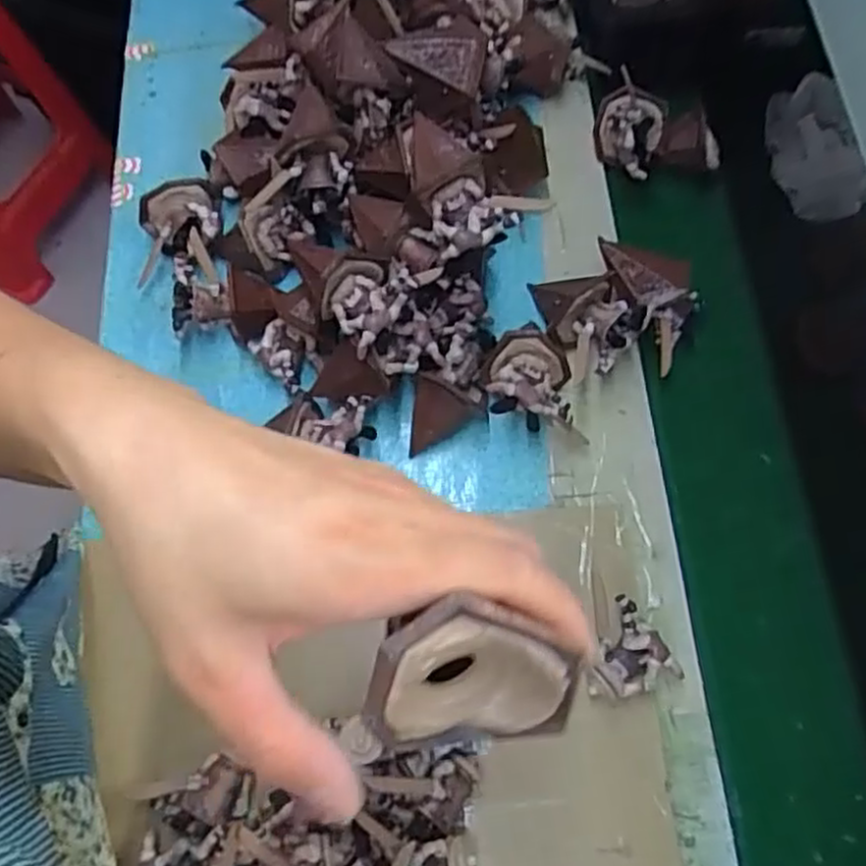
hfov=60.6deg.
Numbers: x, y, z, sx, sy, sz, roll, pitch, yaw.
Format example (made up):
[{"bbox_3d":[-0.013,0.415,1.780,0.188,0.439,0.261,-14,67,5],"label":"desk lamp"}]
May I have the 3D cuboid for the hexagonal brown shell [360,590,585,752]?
[{"bbox_3d":[0.009,0.070,0.210,0.055,0.060,0.027,-17,39,-16],"label":"hexagonal brown shell"}]

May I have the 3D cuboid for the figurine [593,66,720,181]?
[{"bbox_3d":[0.198,-0.258,0.655,0.115,0.071,0.073,1,67,-23],"label":"figurine"}]

